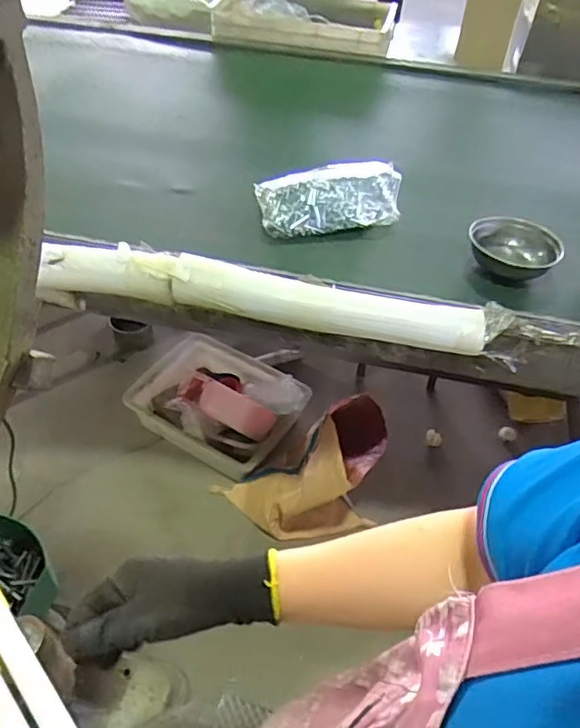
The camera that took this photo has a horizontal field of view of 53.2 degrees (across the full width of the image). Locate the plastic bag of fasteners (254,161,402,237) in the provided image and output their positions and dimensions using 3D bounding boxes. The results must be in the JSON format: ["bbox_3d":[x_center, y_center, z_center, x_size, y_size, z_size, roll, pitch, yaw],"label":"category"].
[{"bbox_3d":[0.079,-0.318,1.108,0.273,0.085,0.143,-4,43,-10],"label":"plastic bag of fasteners"}]

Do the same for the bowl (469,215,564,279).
[{"bbox_3d":[0.394,-0.203,1.041,0.156,0.059,0.174,0,43,-6],"label":"bowl"}]

